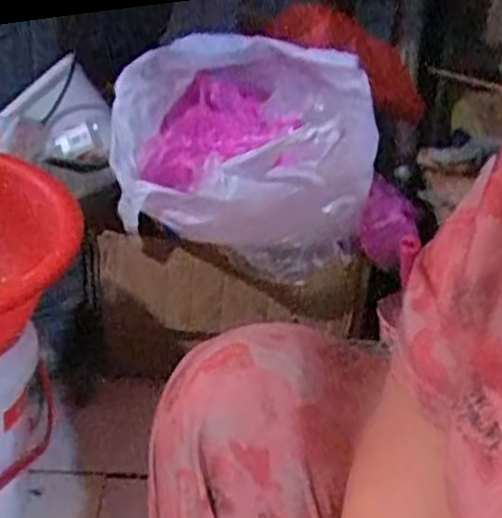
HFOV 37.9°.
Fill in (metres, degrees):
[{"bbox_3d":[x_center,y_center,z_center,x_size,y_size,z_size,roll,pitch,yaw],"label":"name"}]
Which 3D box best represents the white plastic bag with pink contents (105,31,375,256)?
[{"bbox_3d":[-0.019,-0.193,1.108,0.363,0.233,0.348,-1,25,-10],"label":"white plastic bag with pink contents"}]

